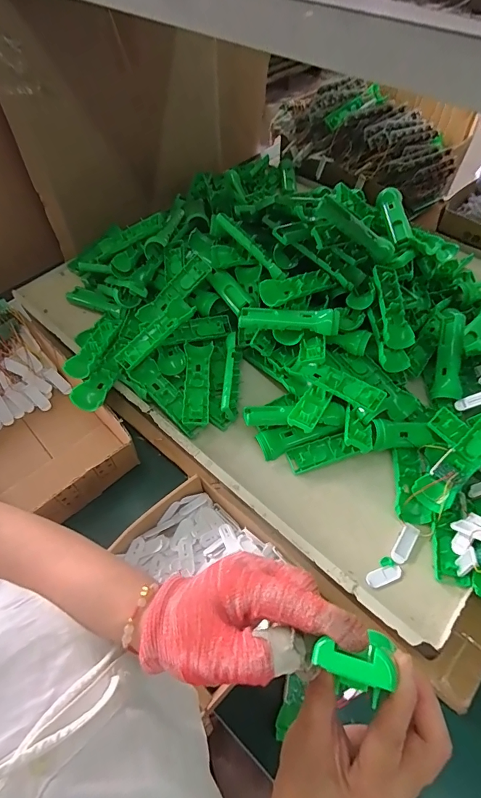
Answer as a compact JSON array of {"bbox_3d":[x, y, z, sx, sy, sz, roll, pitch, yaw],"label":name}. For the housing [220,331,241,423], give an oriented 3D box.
[{"bbox_3d":[-0.015,-0.036,0.678,0.025,0.051,0.155,2,56,3],"label":"housing"}]

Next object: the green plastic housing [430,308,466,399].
[{"bbox_3d":[0.365,-0.077,0.685,0.042,0.034,0.163,10,79,8],"label":"green plastic housing"}]

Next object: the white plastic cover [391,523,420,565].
[{"bbox_3d":[0.230,0.203,0.544,0.021,0.004,0.060,33,63,21],"label":"white plastic cover"}]

